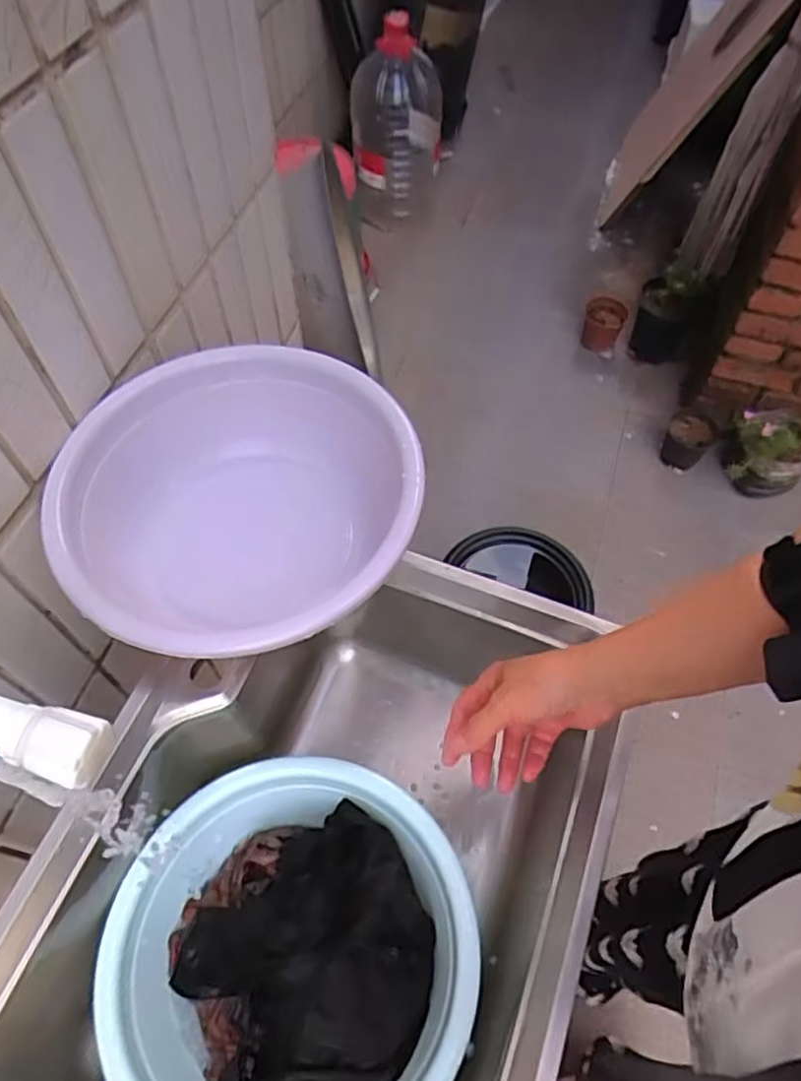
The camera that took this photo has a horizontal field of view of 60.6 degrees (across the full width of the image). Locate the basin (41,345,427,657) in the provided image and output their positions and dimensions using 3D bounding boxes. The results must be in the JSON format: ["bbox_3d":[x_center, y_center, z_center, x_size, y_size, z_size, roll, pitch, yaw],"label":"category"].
[{"bbox_3d":[-0.143,-0.024,0.653,0.305,0.123,0.317,1,58,-1],"label":"basin"}]

